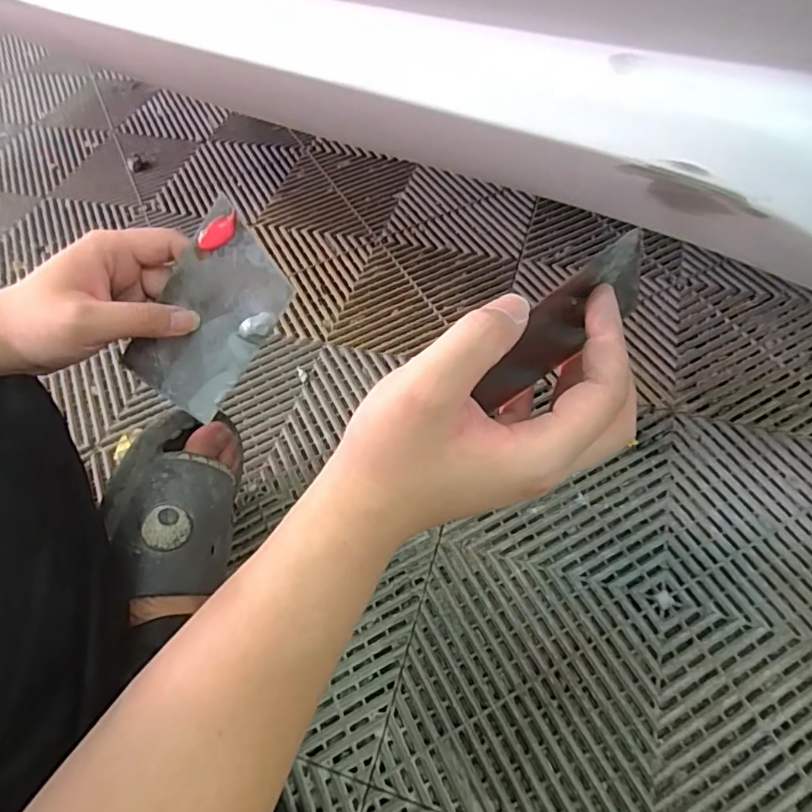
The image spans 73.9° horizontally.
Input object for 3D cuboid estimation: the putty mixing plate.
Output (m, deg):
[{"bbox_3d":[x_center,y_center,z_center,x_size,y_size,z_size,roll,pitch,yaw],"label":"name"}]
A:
[{"bbox_3d":[-0.131,-0.059,0.365,0.074,0.009,0.129,38,103,-3],"label":"putty mixing plate"}]

